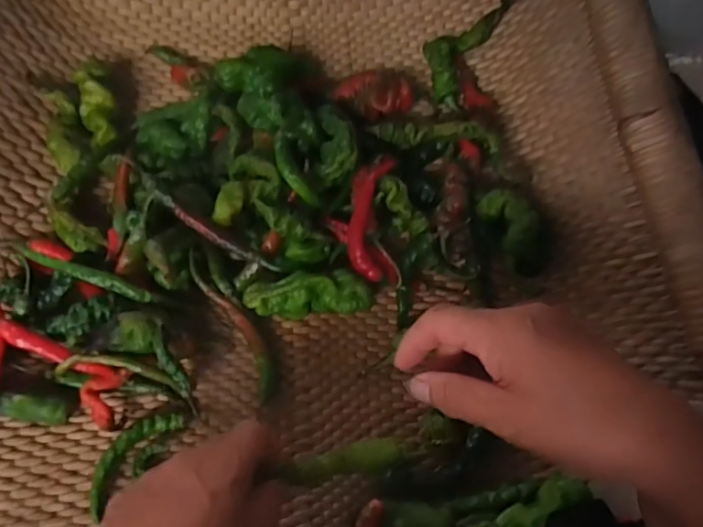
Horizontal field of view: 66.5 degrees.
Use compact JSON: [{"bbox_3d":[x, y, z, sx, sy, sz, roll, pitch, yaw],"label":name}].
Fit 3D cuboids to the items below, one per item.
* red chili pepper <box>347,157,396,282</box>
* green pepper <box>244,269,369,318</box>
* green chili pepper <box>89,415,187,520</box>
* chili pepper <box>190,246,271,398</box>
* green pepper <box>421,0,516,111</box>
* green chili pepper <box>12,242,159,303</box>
[{"bbox_3d":[0.013,-0.037,0.417,0.030,0.014,0.097,5,78,3],"label":"red chili pepper"},{"bbox_3d":[-0.033,0.027,0.406,0.090,0.034,0.033,-8,61,-4],"label":"green pepper"},{"bbox_3d":[-0.149,0.129,0.361,0.029,0.009,0.076,32,66,17],"label":"green chili pepper"},{"bbox_3d":[-0.090,0.043,0.404,0.024,0.008,0.122,-33,81,-17],"label":"chili pepper"},{"bbox_3d":[0.106,-0.204,0.501,0.052,0.030,0.112,37,85,20],"label":"green pepper"},{"bbox_3d":[-0.193,0.009,0.388,0.103,0.025,0.013,13,62,8],"label":"green chili pepper"}]

